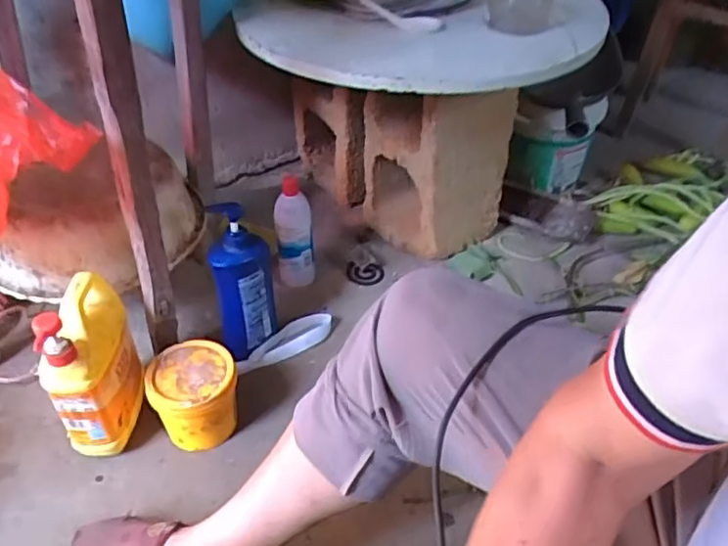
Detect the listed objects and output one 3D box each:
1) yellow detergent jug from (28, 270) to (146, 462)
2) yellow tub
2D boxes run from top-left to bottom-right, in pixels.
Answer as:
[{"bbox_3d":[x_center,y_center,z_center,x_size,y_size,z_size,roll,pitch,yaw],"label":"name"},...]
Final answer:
[{"bbox_3d":[-0.341,0.113,0.798,0.073,0.241,0.129,-4,41,-5],"label":"yellow detergent jug"},{"bbox_3d":[-0.223,0.167,0.835,0.109,0.109,0.099,-12,42,-14],"label":"yellow tub"}]

